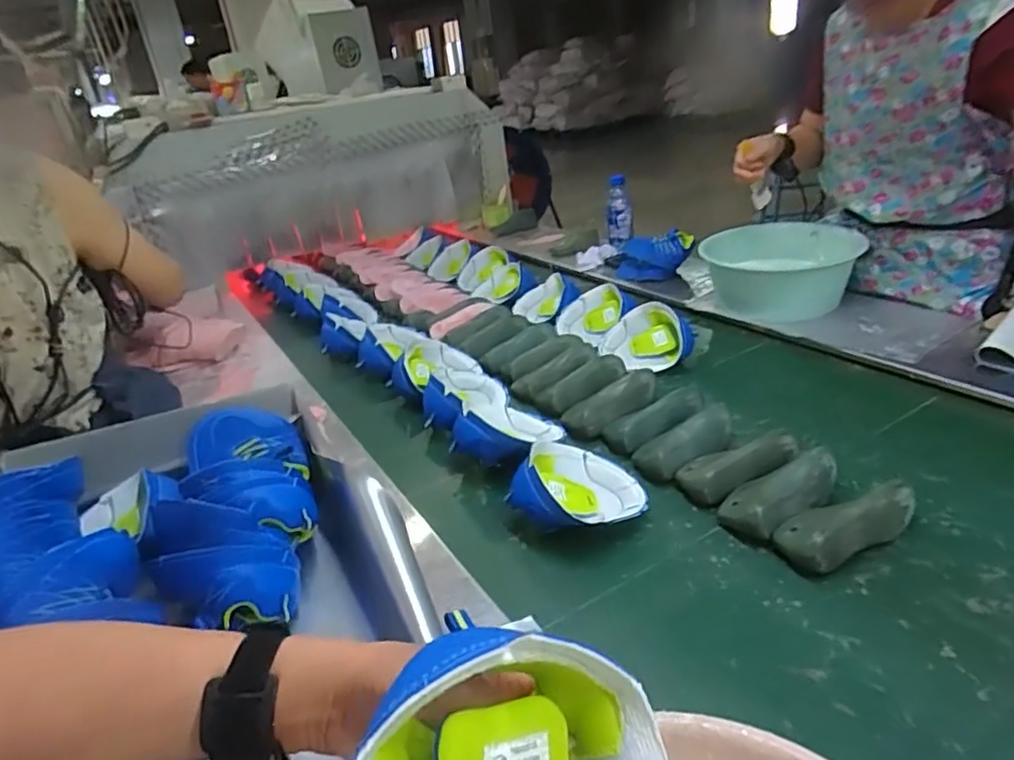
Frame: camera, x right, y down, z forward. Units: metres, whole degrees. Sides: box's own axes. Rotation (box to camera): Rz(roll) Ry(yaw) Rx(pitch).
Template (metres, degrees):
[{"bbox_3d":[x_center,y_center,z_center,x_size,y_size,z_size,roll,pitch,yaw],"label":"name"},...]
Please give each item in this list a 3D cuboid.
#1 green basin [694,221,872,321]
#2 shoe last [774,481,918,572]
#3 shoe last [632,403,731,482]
[{"bbox_3d":[0.601,-0.242,1.355,0.271,0.128,0.271,-6,27,3],"label":"green basin"},{"bbox_3d":[0.390,0.161,0.726,0.158,0.060,0.078,-19,29,-20],"label":"shoe last"},{"bbox_3d":[0.264,0.087,0.918,0.166,0.054,0.074,-19,30,-21],"label":"shoe last"}]

